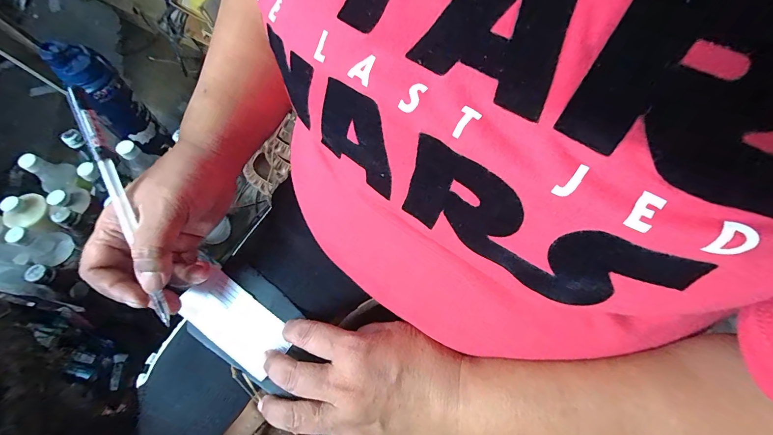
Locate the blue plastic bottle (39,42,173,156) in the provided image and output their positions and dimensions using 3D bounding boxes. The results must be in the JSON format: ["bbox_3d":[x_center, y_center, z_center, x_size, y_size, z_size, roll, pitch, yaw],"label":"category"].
[{"bbox_3d":[-0.552,-0.227,0.700,0.083,0.252,0.069,-38,71,-16],"label":"blue plastic bottle"}]

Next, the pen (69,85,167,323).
[{"bbox_3d":[-0.178,-0.003,0.231,0.010,0.010,0.162,-16,99,-7],"label":"pen"}]

